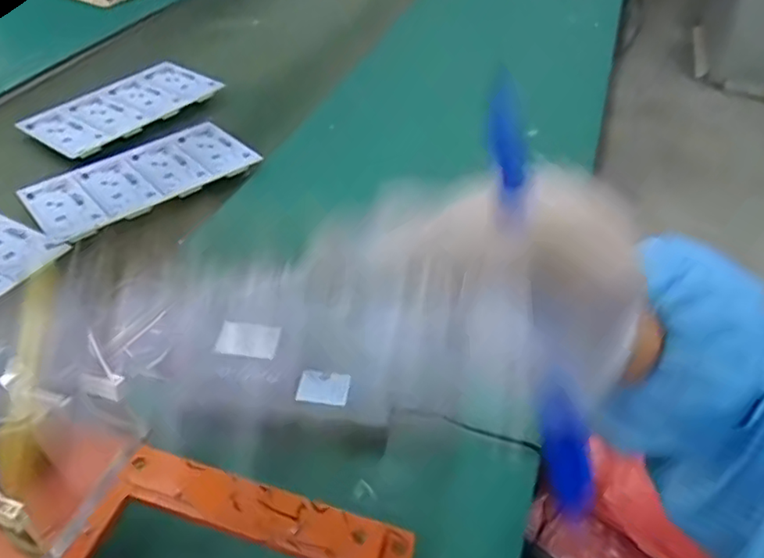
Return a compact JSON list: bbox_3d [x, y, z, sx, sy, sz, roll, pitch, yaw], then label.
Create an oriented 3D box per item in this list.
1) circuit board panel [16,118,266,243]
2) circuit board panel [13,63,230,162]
[{"bbox_3d":[-0.256,-0.113,0.635,0.223,0.006,0.126,-27,50,-27],"label":"circuit board panel"},{"bbox_3d":[-0.327,-0.222,0.753,0.123,0.008,0.223,28,49,26],"label":"circuit board panel"}]

